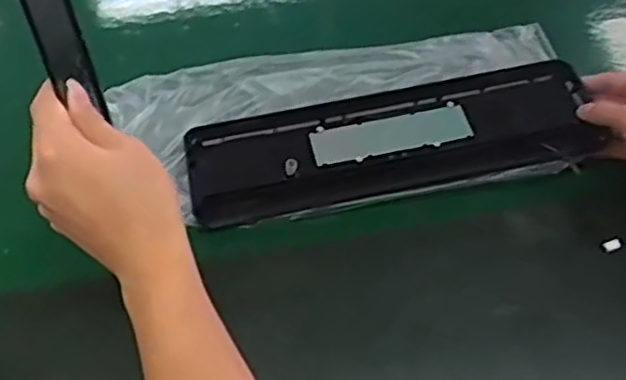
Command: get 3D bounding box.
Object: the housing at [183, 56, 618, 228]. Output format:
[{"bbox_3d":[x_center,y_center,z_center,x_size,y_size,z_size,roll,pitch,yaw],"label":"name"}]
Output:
[{"bbox_3d":[0.066,-0.044,0.625,0.347,0.016,0.116,-11,53,-3],"label":"housing"}]

